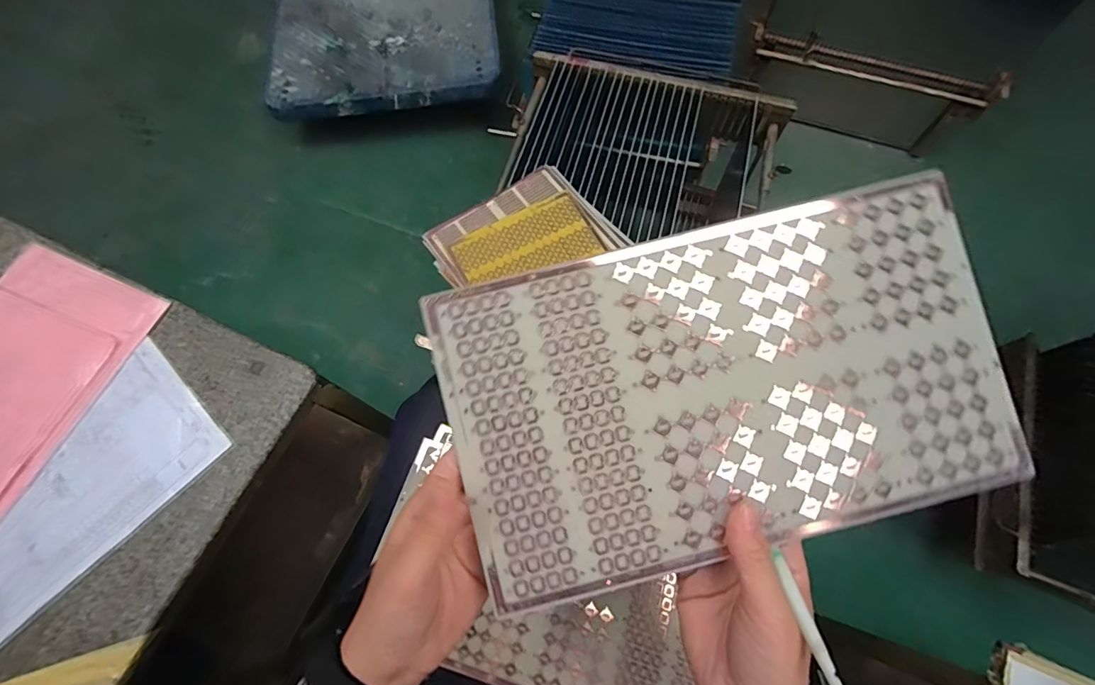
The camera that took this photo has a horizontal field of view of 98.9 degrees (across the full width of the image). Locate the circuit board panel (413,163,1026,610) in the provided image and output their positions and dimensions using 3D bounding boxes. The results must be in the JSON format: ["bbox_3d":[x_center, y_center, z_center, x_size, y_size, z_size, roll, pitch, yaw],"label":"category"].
[{"bbox_3d":[0.105,0.024,0.271,0.317,0.004,0.180,-14,86,-2],"label":"circuit board panel"}]

